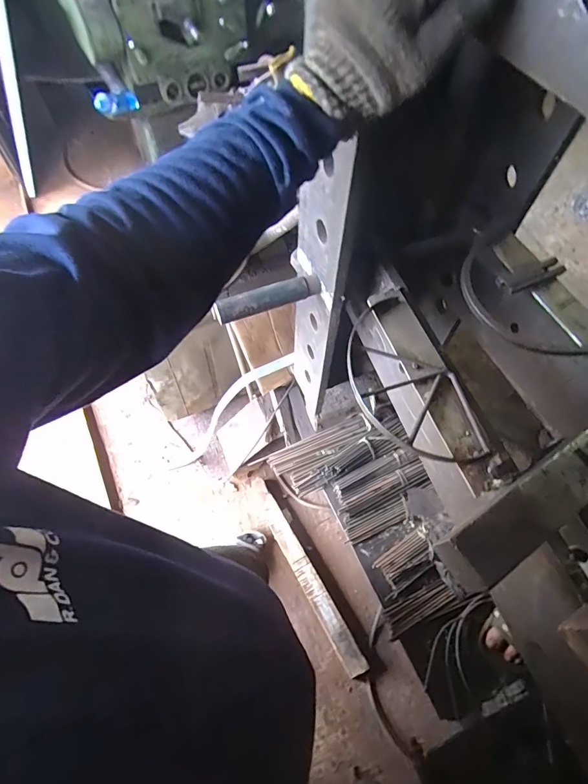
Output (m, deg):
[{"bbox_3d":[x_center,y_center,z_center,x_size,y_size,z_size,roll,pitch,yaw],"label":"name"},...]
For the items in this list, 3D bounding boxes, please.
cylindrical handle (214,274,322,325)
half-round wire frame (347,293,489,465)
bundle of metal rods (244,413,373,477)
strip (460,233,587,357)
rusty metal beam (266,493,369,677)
[{"bbox_3d":[-0.037,-0.139,0.595,0.161,0.035,0.028,-19,63,-11],"label":"cylindrical handle"},{"bbox_3d":[0.128,-0.020,0.473,0.123,0.015,0.234,-11,61,-7],"label":"half-round wire frame"},{"bbox_3d":[0.059,0.141,1.040,0.306,0.044,0.074,-23,63,-13],"label":"bundle of metal rods"},{"bbox_3d":[0.299,-0.113,0.535,0.106,0.031,0.231,-33,66,-17],"label":"strip"},{"bbox_3d":[0.048,0.590,1.255,0.062,0.057,0.556,-28,64,-15],"label":"rusty metal beam"}]

